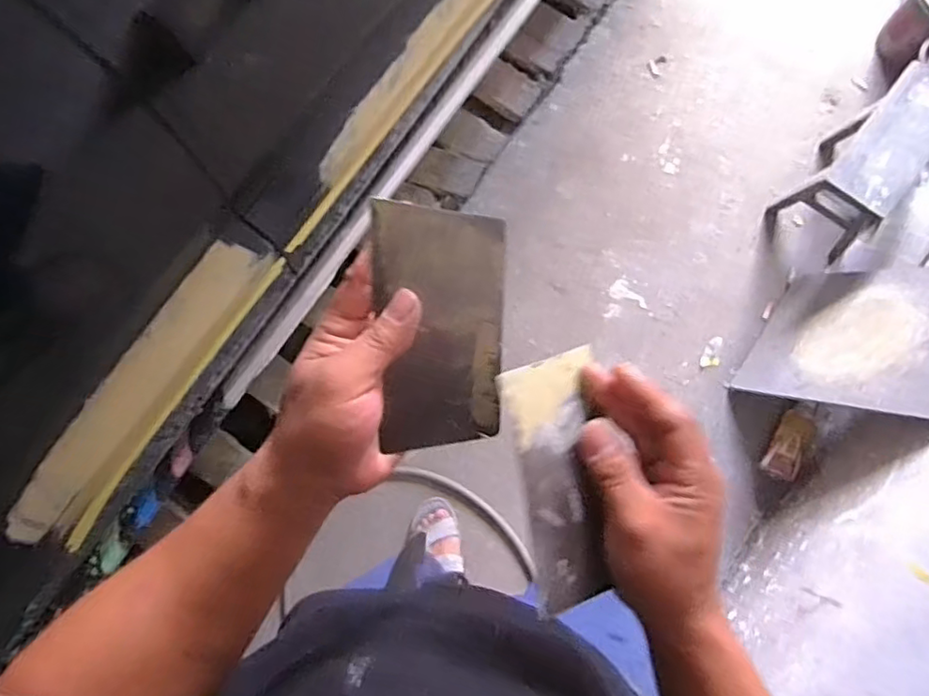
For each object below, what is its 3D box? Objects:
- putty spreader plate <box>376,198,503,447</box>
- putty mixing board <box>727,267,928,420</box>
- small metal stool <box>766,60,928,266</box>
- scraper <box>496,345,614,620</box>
[{"bbox_3d":[-0.012,-0.010,0.328,0.069,0.005,0.132,-5,108,-16],"label":"putty spreader plate"},{"bbox_3d":[0.734,-0.026,1.124,0.015,0.430,0.301,38,82,-17],"label":"putty mixing board"},{"bbox_3d":[0.859,-0.386,1.277,0.182,0.248,0.347,41,82,9],"label":"small metal stool"},{"bbox_3d":[0.055,0.070,0.327,0.061,0.008,0.131,-5,83,-35],"label":"scraper"}]

